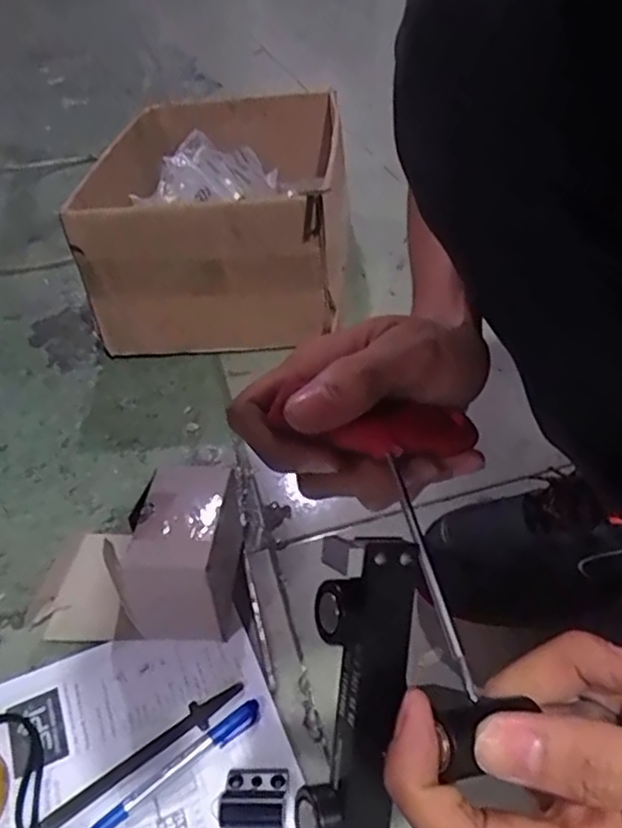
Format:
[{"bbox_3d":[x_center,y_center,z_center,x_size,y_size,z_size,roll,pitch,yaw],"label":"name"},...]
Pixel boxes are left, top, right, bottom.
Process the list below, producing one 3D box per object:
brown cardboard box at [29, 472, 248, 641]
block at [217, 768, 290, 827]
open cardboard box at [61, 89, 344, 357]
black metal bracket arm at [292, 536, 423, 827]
[{"bbox_3d":[-0.149,0.118,0.546,0.170,0.093,0.124,-5,40,-1],"label":"brown cardboard box"},{"bbox_3d":[-0.037,0.250,0.428,0.043,0.015,0.037,-3,40,6],"label":"block"},{"bbox_3d":[-0.117,-0.274,0.917,0.316,0.230,0.459,-4,40,4],"label":"open cardboard box"},{"bbox_3d":[0.013,0.091,0.200,0.029,0.106,0.017,7,1,11],"label":"black metal bracket arm"}]

